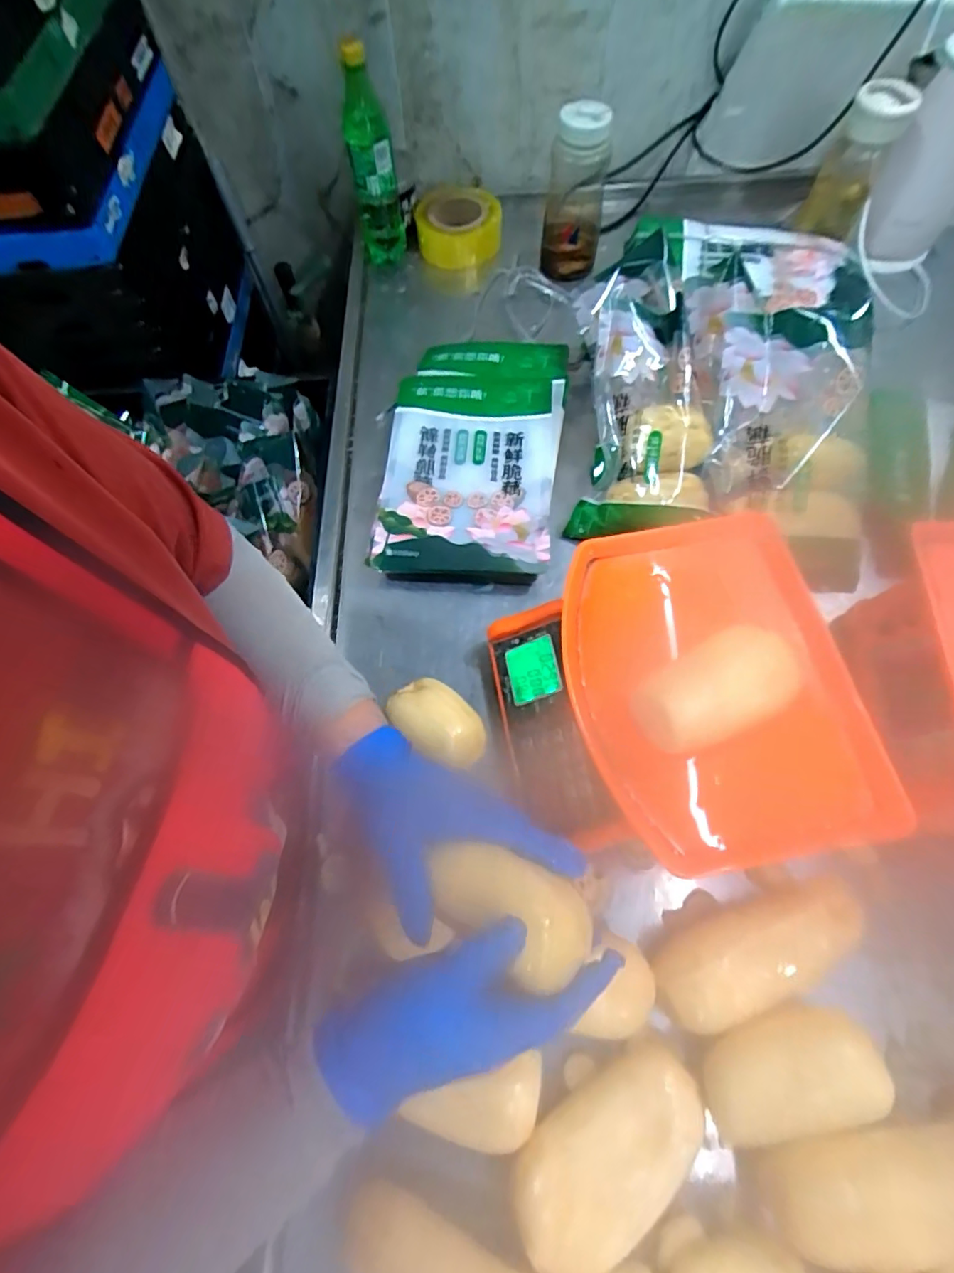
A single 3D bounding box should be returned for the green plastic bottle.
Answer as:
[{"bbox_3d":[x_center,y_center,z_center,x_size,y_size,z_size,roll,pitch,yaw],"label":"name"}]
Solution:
[{"bbox_3d":[-0.148,-0.659,0.752,0.066,0.240,0.060,-9,66,-2],"label":"green plastic bottle"}]

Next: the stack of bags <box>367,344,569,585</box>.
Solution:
[{"bbox_3d":[-0.002,-0.236,0.685,0.217,0.045,0.364,4,66,4],"label":"stack of bags"}]

